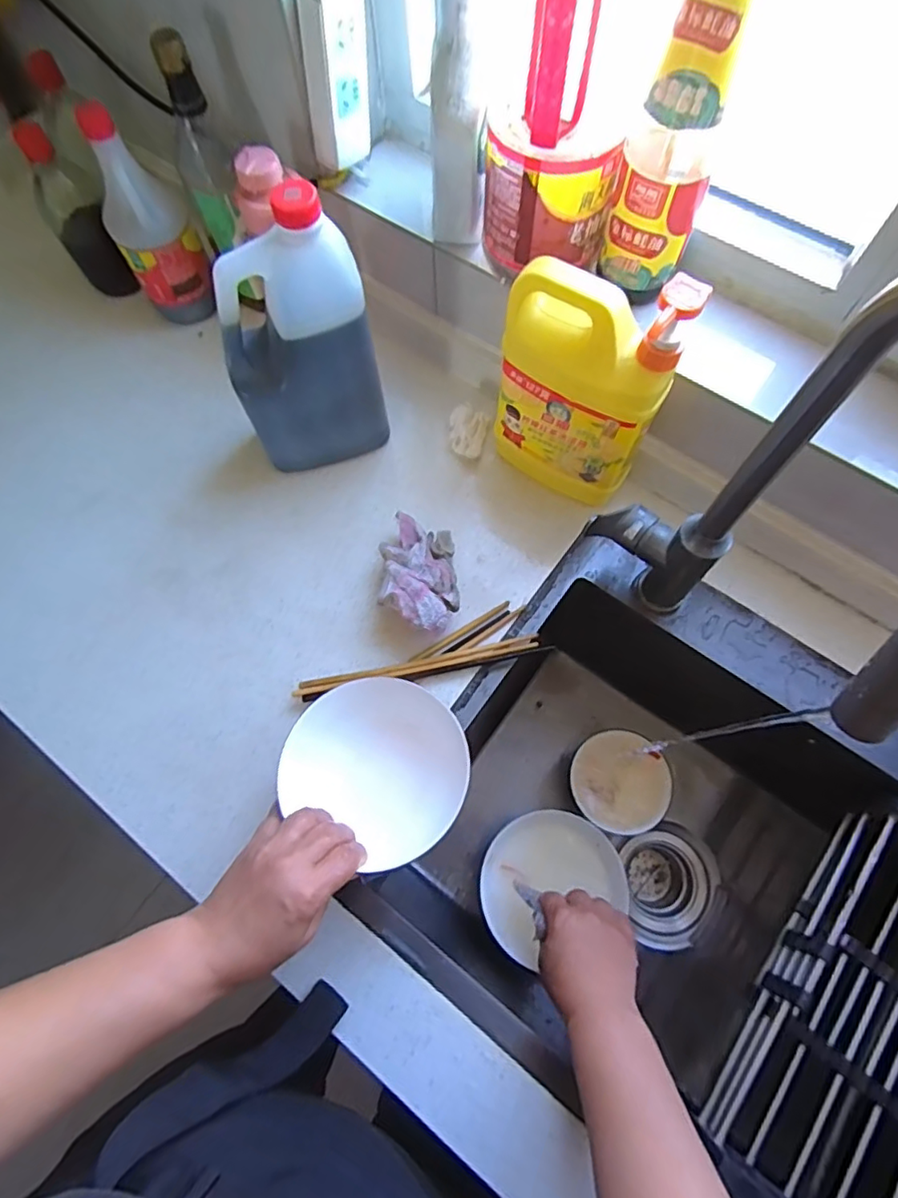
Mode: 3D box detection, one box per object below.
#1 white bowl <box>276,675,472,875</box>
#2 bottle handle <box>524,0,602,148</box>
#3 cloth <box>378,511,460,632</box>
[{"bbox_3d":[-0.055,0.130,0.459,0.141,0.024,0.128,33,74,12],"label":"white bowl"},{"bbox_3d":[0.074,-0.359,0.379,0.041,0.086,0.037,9,71,4],"label":"bottle handle"},{"bbox_3d":[-0.028,-0.022,0.558,0.070,0.060,0.119,-1,70,1],"label":"cloth"}]

